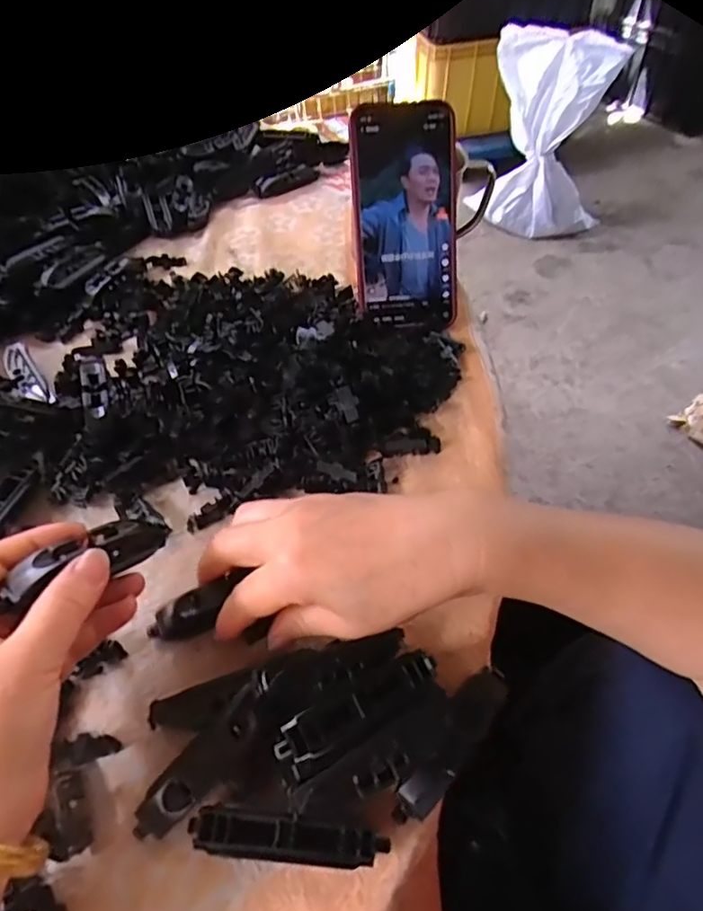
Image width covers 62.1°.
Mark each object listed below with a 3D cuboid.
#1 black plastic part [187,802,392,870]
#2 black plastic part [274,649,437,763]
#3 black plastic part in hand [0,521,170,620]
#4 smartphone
[{"bbox_3d":[-0.026,0.162,0.247,0.081,0.018,0.015,5,53,3],"label":"black plastic part"},{"bbox_3d":[0.003,0.114,0.265,0.078,0.011,0.019,-26,58,-19],"label":"black plastic part"},{"bbox_3d":[-0.121,0.048,0.265,0.021,0.017,0.077,37,34,24],"label":"black plastic part in hand"},{"bbox_3d":[0.040,-0.173,0.430,0.077,0.151,0.009,-5,19,2],"label":"smartphone"}]

